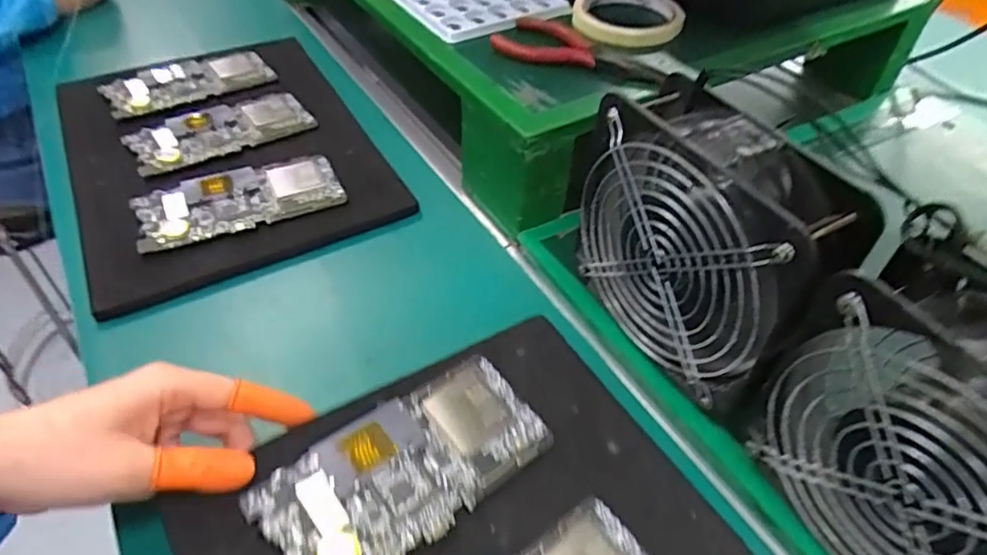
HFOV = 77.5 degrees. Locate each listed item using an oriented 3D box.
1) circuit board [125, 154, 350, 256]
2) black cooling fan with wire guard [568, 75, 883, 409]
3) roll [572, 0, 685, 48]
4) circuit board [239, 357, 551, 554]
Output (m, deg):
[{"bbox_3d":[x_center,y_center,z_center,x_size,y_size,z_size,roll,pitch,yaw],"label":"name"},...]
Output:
[{"bbox_3d":[-0.207,-0.065,0.504,0.156,0.010,0.073,-19,51,-19],"label":"circuit board"},{"bbox_3d":[0.115,-0.015,0.356,0.056,0.151,0.157,-23,52,-22],"label":"black cooling fan with wire guard"},{"bbox_3d":[0.113,-0.223,0.522,0.089,0.020,0.086,8,47,5],"label":"roll"},{"bbox_3d":[-0.046,0.102,0.332,0.150,0.015,0.075,-31,56,-28],"label":"circuit board"}]

